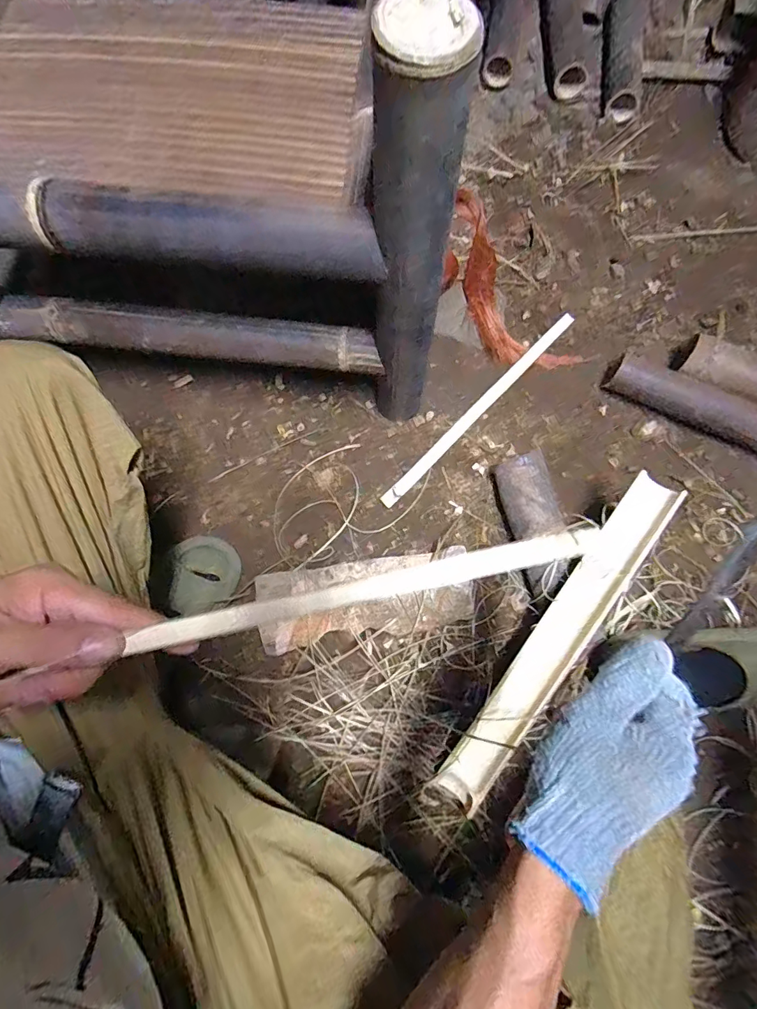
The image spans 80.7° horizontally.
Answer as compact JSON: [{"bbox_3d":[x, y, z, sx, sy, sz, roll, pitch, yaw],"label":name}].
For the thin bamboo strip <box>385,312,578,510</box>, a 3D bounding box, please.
[{"bbox_3d":[0.176,-0.168,0.738,0.023,0.012,0.483,45,76,-1],"label":"thin bamboo strip"}]

